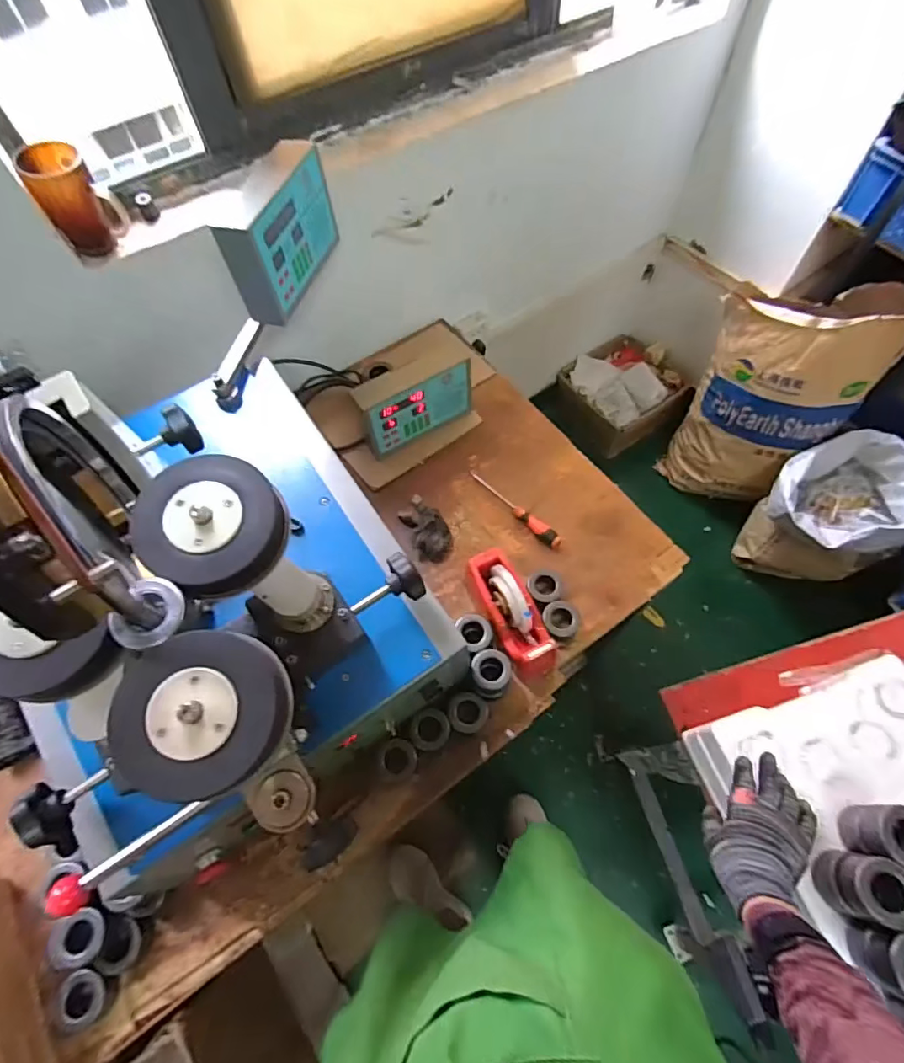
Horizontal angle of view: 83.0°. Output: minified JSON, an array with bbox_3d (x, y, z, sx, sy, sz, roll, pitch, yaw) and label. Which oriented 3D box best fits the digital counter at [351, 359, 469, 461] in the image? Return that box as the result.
[{"bbox_3d":[-0.071,-0.248,1.002,0.224,0.148,0.062,-29,66,-13],"label":"digital counter"}]

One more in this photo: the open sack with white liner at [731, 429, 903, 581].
[{"bbox_3d":[1.037,-0.030,1.431,0.298,0.403,0.328,-34,67,-15],"label":"open sack with white liner"}]

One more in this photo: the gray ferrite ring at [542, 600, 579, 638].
[{"bbox_3d":[0.180,0.144,0.847,0.061,0.034,0.058,0,63,1],"label":"gray ferrite ring"}]

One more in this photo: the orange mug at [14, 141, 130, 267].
[{"bbox_3d":[-0.517,-0.459,0.716,0.093,0.123,0.077,-27,66,-12],"label":"orange mug"}]

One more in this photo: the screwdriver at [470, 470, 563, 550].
[{"bbox_3d":[0.117,-0.048,0.965,0.031,0.024,0.228,-38,68,-17],"label":"screwdriver"}]

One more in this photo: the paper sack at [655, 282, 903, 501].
[{"bbox_3d":[0.910,-0.390,1.455,0.358,0.615,0.362,-32,67,-15],"label":"paper sack"}]

